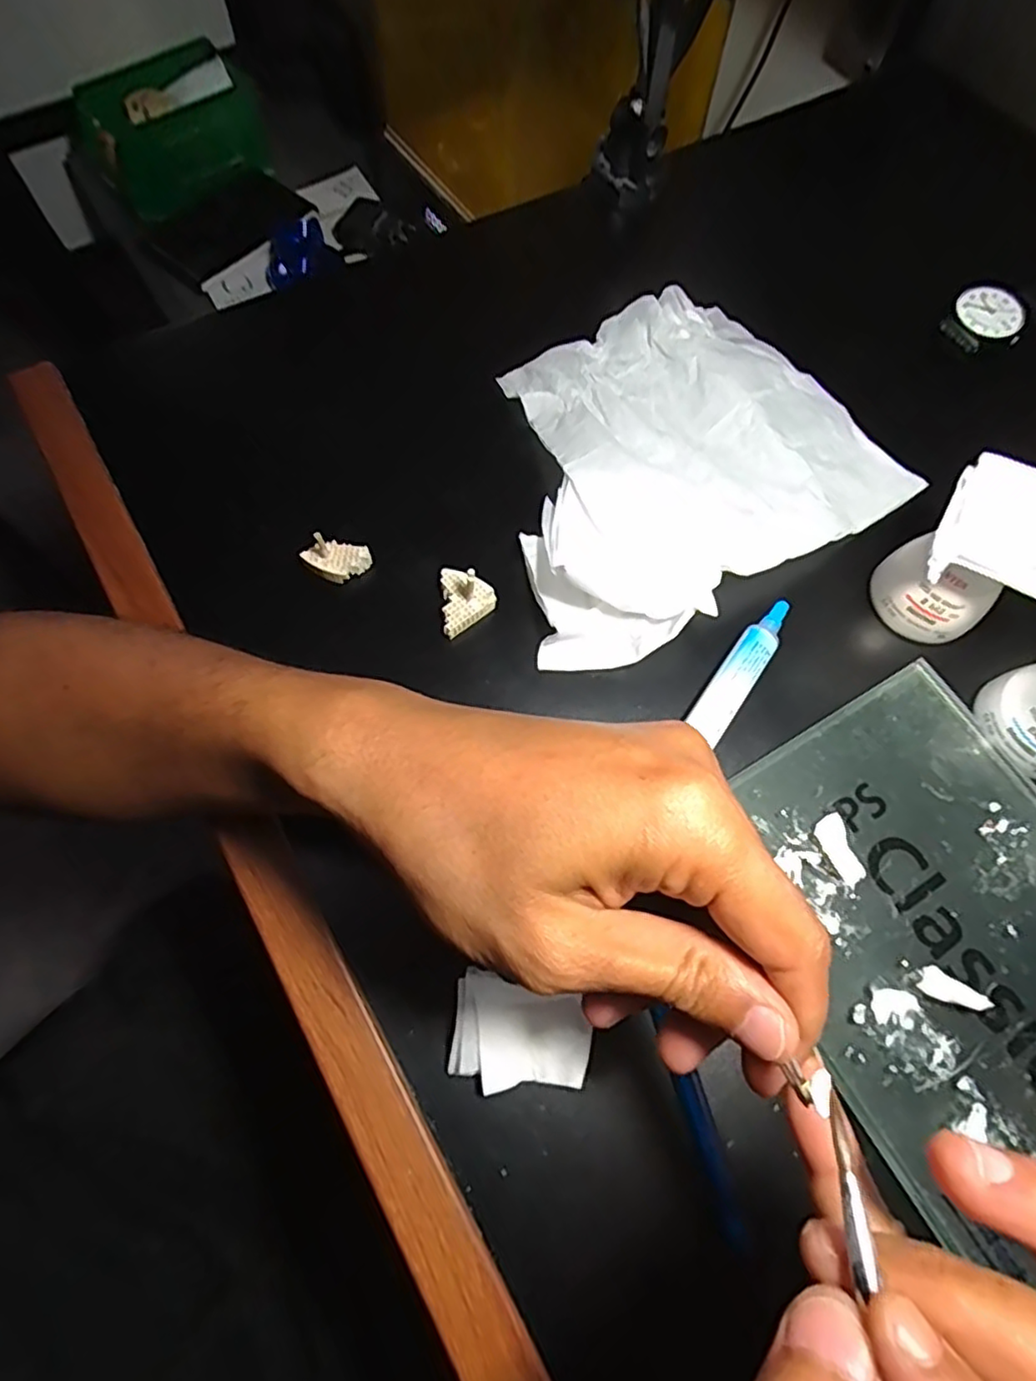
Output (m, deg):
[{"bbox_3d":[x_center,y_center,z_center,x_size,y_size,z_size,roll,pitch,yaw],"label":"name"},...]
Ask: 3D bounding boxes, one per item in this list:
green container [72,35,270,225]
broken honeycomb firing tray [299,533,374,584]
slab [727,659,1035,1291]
[{"bbox_3d":[-0.350,-0.572,0.654,0.163,0.086,0.103,-40,75,-15],"label":"green container"},{"bbox_3d":[-0.086,-0.064,0.303,0.030,0.022,0.018,-19,71,-8],"label":"broken honeycomb firing tray"},{"bbox_3d":[0.177,0.100,0.255,0.149,0.011,0.197,-28,73,-11],"label":"slab"}]

